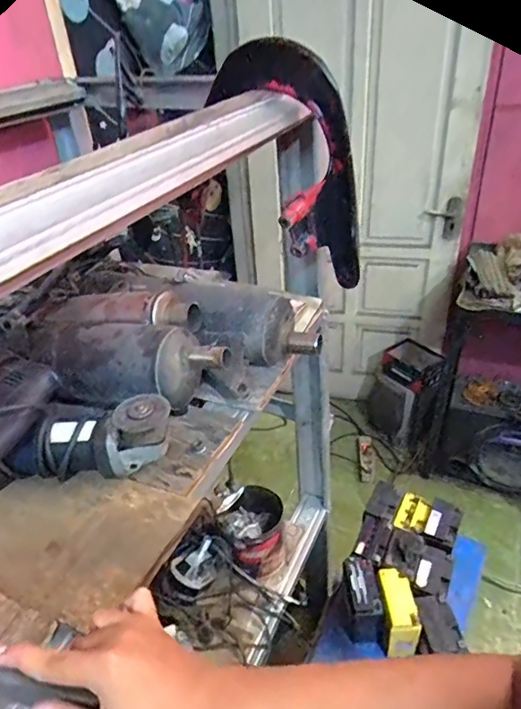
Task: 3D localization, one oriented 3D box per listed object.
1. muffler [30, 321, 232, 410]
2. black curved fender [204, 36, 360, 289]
[{"bbox_3d":[-0.189,0.010,0.697,0.299,0.104,0.101,8,36,17],"label":"muffler"},{"bbox_3d":[0.064,-0.252,0.715,0.180,0.359,0.055,-13,23,41],"label":"black curved fender"}]

